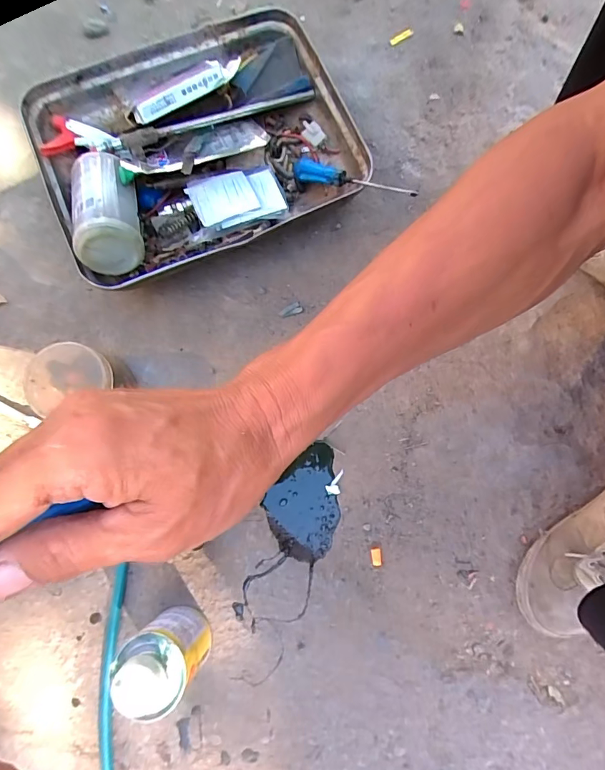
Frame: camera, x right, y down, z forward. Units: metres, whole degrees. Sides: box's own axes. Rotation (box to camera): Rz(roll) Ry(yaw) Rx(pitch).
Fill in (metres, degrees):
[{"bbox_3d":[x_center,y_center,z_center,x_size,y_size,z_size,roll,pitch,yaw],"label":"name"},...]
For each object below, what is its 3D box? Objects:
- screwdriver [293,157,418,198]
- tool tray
[{"bbox_3d":[0.057,-0.240,0.492,0.159,0.020,0.019,25,79,25],"label":"screwdriver"},{"bbox_3d":[-0.120,-0.276,0.508,0.348,0.106,0.261,-24,79,-4],"label":"tool tray"}]

